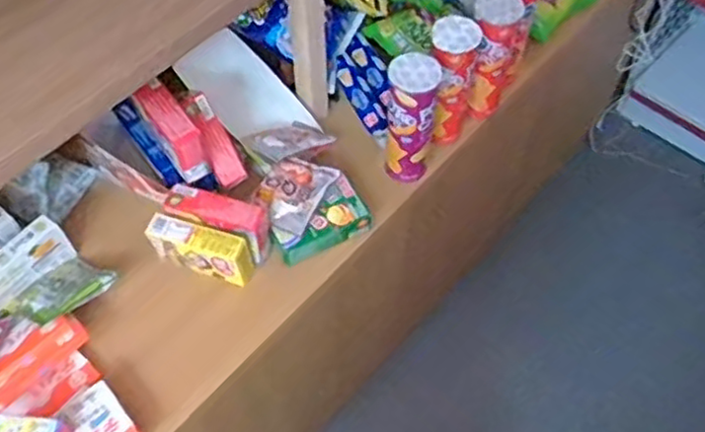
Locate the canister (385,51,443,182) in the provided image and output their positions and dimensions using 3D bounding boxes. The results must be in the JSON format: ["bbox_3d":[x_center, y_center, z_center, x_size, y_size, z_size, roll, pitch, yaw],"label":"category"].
[{"bbox_3d":[0.084,-0.138,0.975,0.063,0.210,0.061,8,59,7],"label":"canister"}]

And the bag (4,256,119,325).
[{"bbox_3d":[-0.385,0.103,0.906,0.092,0.030,0.117,11,42,36],"label":"bag"}]

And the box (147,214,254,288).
[{"bbox_3d":[-0.206,0.045,0.928,0.136,0.071,0.043,17,60,12],"label":"box"}]

